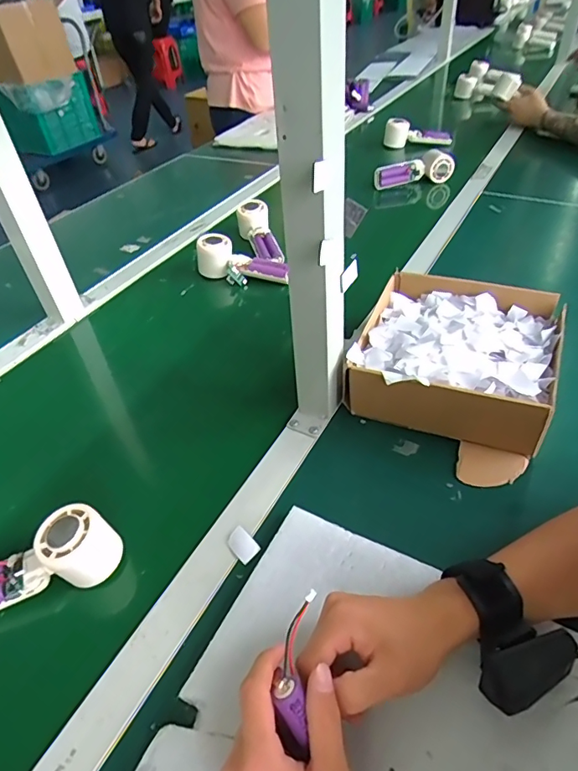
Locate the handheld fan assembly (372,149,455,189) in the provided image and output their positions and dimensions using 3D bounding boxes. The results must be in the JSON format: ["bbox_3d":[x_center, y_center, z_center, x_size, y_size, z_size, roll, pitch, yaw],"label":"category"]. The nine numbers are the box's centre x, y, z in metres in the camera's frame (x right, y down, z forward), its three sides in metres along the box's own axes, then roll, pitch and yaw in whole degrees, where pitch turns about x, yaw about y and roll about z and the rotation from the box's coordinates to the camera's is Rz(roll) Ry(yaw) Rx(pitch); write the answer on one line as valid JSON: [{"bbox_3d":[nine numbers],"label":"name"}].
[{"bbox_3d":[0.268,-0.466,1.051,0.176,0.060,0.040,-9,43,-5],"label":"handheld fan assembly"}]

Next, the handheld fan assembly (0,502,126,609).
[{"bbox_3d":[-0.229,0.165,0.416,0.161,0.067,0.049,-23,45,-19],"label":"handheld fan assembly"}]

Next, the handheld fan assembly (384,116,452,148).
[{"bbox_3d":[0.325,-0.641,1.220,0.161,0.074,0.069,3,40,7],"label":"handheld fan assembly"}]

